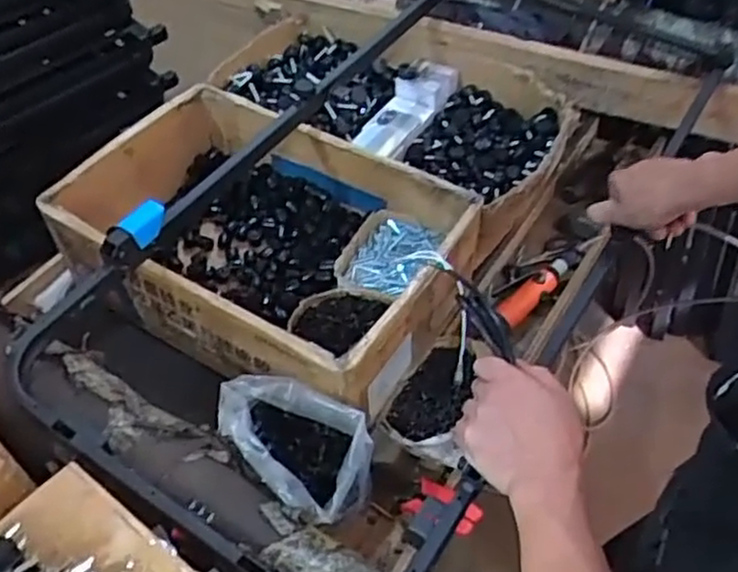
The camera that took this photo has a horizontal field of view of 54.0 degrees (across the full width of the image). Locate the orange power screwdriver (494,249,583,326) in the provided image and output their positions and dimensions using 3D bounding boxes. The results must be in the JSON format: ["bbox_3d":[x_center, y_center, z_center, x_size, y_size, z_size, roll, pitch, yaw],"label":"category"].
[{"bbox_3d":[0.270,-0.002,1.126,0.185,0.034,0.040,-36,58,-25],"label":"orange power screwdriver"}]

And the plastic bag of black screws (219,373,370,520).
[{"bbox_3d":[-0.075,0.178,0.824,0.185,0.096,0.128,37,60,27],"label":"plastic bag of black screws"}]

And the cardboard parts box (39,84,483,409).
[{"bbox_3d":[-0.152,-0.065,1.042,0.545,0.170,0.354,28,57,22],"label":"cardboard parts box"}]

